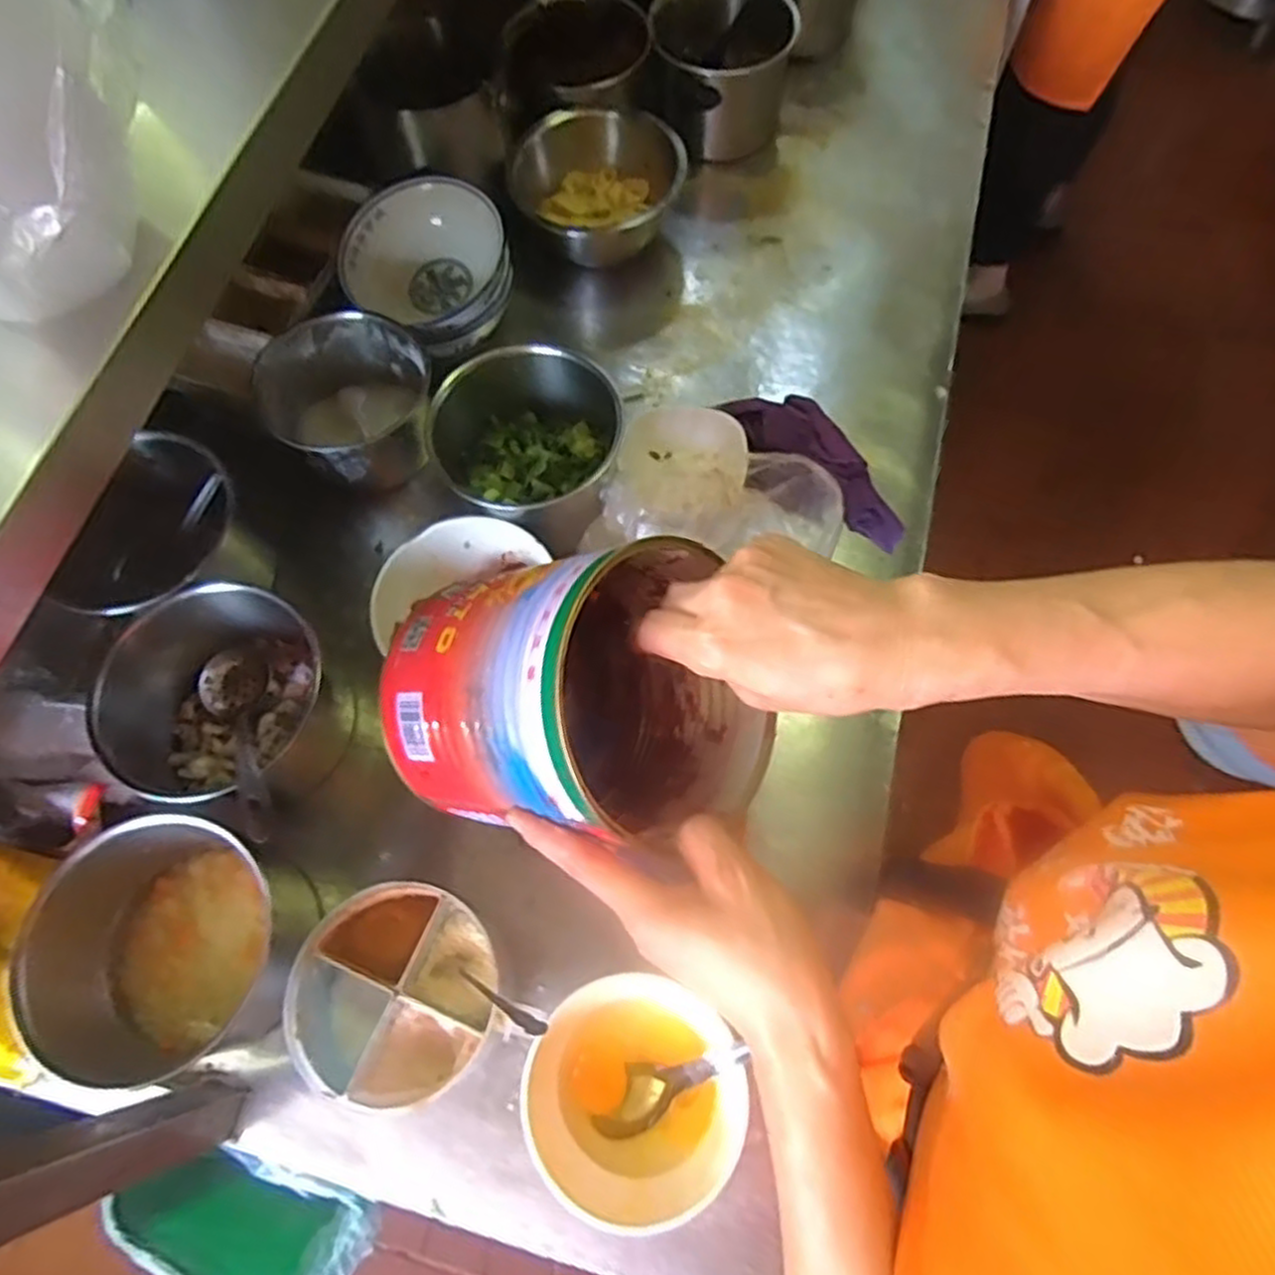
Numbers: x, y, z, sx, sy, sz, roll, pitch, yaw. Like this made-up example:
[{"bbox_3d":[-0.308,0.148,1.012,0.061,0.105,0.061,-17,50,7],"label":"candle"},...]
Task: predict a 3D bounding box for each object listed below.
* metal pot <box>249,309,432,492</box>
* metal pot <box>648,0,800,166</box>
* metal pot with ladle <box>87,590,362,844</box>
[{"bbox_3d":[-0.263,-0.217,0.699,0.126,0.105,0.137,-1,68,2],"label":"metal pot"},{"bbox_3d":[0.097,-0.626,0.839,0.155,0.107,0.149,-1,68,2],"label":"metal pot"},{"bbox_3d":[-0.308,0.051,0.572,0.138,0.129,0.158,-6,68,-1],"label":"metal pot with ladle"}]

